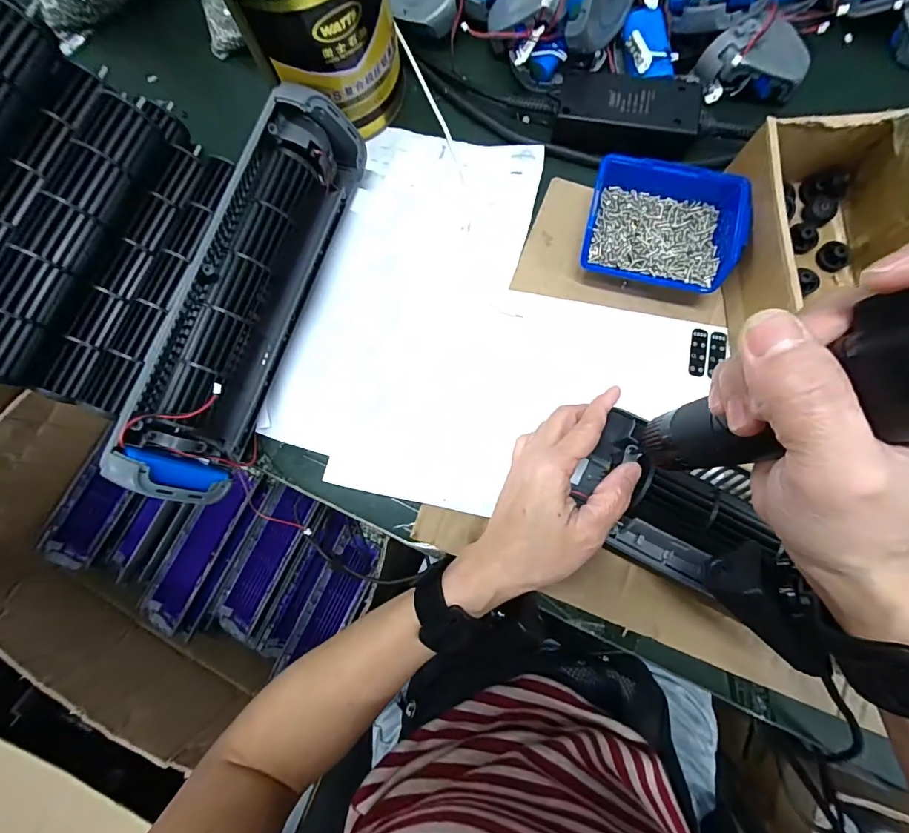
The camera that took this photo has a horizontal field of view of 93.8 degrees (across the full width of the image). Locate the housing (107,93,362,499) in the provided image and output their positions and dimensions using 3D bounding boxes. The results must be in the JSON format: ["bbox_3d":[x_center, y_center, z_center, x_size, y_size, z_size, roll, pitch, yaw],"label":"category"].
[{"bbox_3d":[-0.160,-0.093,0.321,0.075,0.069,0.305,19,85,5],"label":"housing"}]

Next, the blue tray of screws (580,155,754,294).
[{"bbox_3d":[0.158,-0.145,0.331,0.111,0.042,0.082,14,84,4],"label":"blue tray of screws"}]

